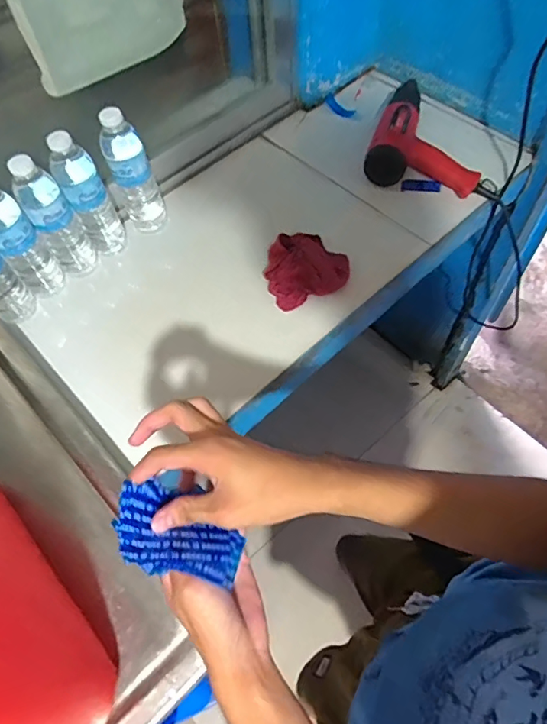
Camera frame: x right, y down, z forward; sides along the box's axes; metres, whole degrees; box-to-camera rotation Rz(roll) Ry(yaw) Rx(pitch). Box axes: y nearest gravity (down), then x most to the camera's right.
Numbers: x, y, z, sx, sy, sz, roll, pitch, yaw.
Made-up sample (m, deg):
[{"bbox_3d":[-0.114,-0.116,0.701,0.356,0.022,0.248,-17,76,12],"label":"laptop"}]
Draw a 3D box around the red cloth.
[{"bbox_3d":[0.050,-0.153,0.778,0.128,0.047,0.118,-17,60,-7],"label":"red cloth"}]

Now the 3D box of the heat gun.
[{"bbox_3d":[0.304,-0.430,0.918,0.227,0.081,0.282,12,61,11],"label":"heat gun"}]

